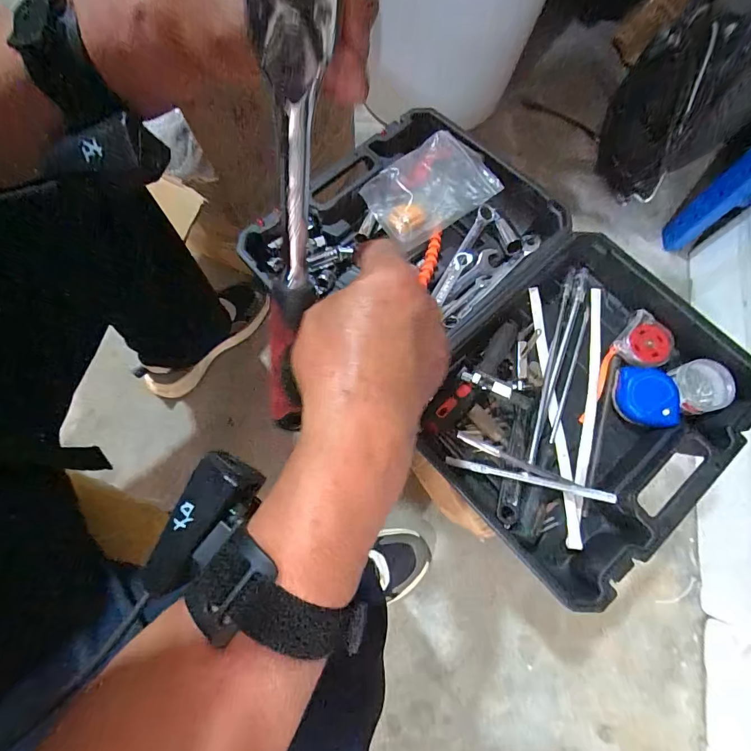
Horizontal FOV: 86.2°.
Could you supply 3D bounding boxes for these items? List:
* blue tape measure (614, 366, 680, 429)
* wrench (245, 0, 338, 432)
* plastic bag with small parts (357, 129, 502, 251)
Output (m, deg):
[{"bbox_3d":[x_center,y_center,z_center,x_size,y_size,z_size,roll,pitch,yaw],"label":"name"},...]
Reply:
[{"bbox_3d":[0.313,0.026,0.467,0.063,0.029,0.066,5,83,21],"label":"blue tape measure"},{"bbox_3d":[-0.048,-0.076,0.217,0.038,0.055,0.247,8,112,2],"label":"wrench"},{"bbox_3d":[0.065,-0.230,0.498,0.142,0.016,0.095,-31,109,11],"label":"plastic bag with small parts"}]

